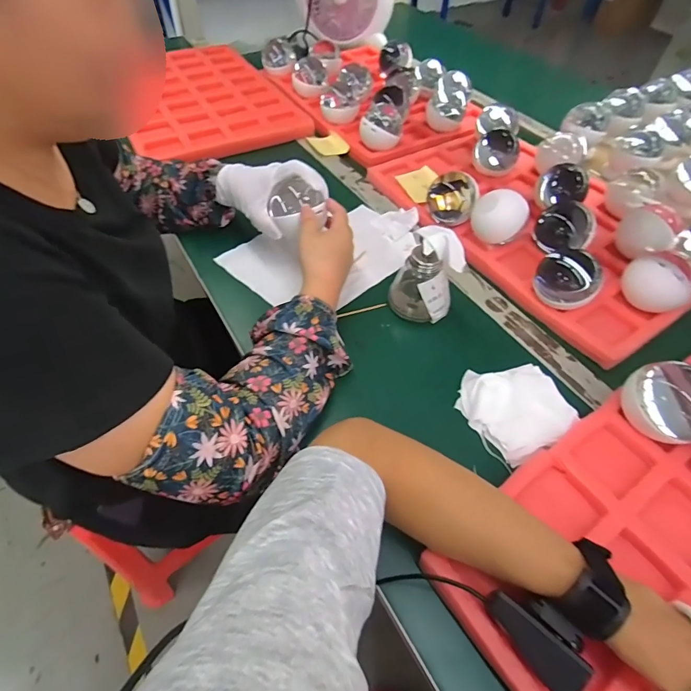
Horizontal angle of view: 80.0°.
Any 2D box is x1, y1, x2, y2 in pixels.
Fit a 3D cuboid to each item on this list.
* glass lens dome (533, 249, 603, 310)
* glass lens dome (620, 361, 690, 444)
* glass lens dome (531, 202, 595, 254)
[{"bbox_3d":[0.279,-0.084,0.517,0.076,0.071,0.062,30,57,20],"label":"glass lens dome"},{"bbox_3d":[0.309,0.055,0.396,0.065,0.083,0.075,-28,58,-21],"label":"glass lens dome"},{"bbox_3d":[0.310,-0.159,0.578,0.059,0.061,0.071,-21,56,-17],"label":"glass lens dome"}]

